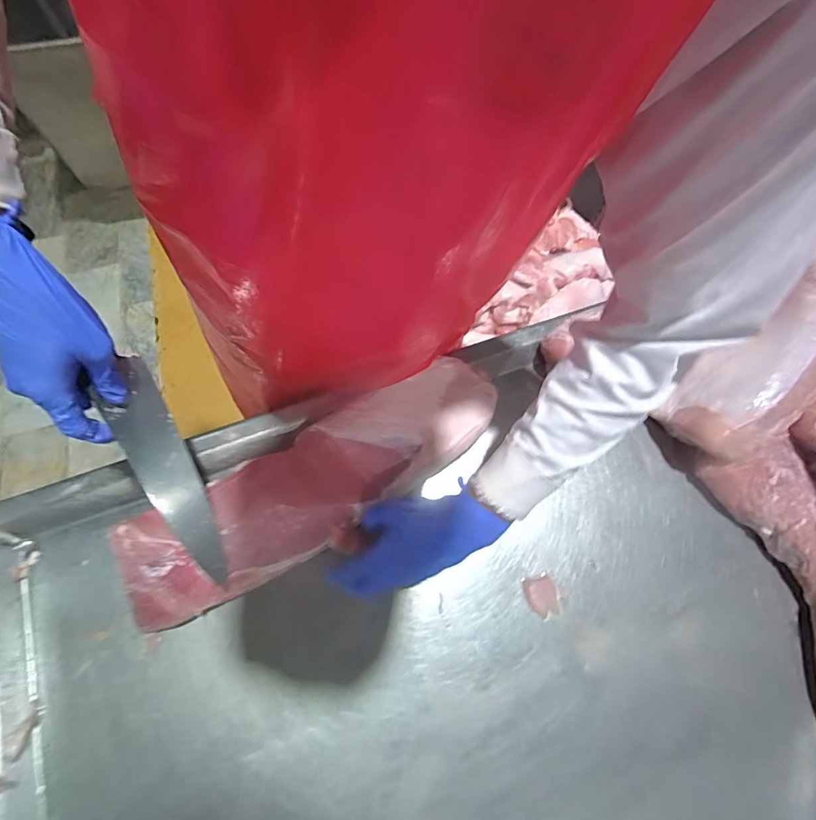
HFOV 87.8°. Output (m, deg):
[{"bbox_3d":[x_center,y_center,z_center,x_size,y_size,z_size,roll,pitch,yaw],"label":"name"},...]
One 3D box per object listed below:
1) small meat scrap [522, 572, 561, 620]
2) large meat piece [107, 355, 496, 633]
[{"bbox_3d":[0.160,0.221,0.506,0.039,0.004,0.046,-18,72,-7],"label":"small meat scrap"},{"bbox_3d":[-0.097,0.075,0.485,0.431,0.053,0.136,-31,71,-11],"label":"large meat piece"}]

